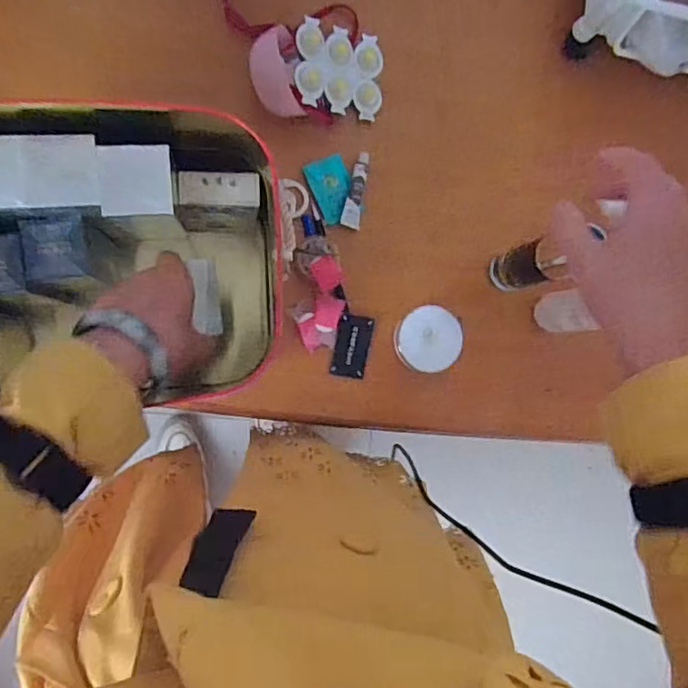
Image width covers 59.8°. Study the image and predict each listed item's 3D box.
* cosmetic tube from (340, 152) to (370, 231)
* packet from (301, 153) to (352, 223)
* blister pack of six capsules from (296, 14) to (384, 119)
[{"bbox_3d":[0.013,-0.170,0.661,0.020,0.012,0.084,10,87,-9],"label":"cosmetic tube"},{"bbox_3d":[-0.012,-0.172,0.664,0.047,0.007,0.069,-23,93,-9],"label":"packet"},{"bbox_3d":[-0.006,-0.302,0.664,0.099,0.016,0.097,4,83,-23],"label":"blister pack of six capsules"}]

